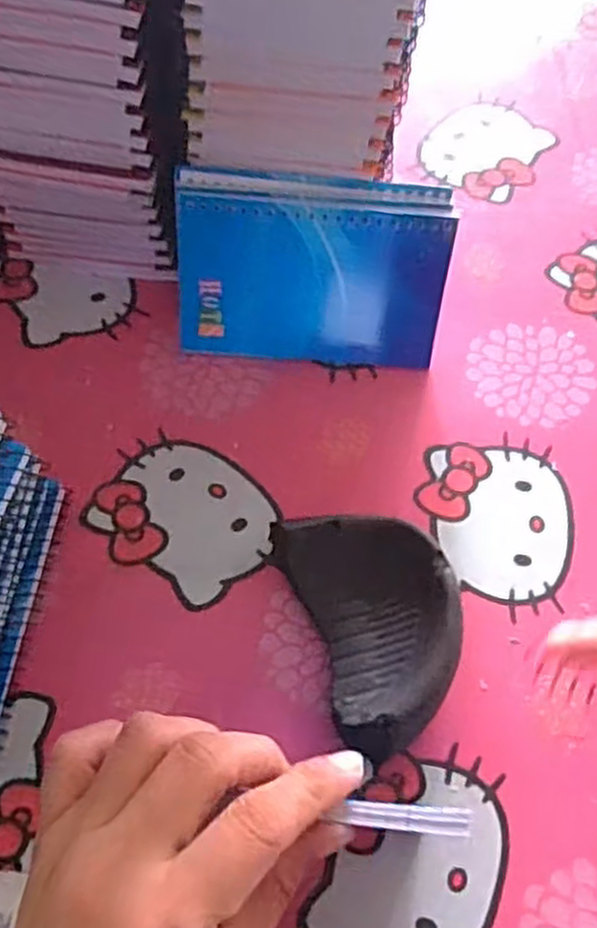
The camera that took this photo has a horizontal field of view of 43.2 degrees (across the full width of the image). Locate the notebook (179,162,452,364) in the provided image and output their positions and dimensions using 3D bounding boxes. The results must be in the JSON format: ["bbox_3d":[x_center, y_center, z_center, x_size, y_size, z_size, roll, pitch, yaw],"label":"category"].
[{"bbox_3d":[0.007,-0.094,0.377,0.129,0.090,0.010,5,35,0],"label":"notebook"}]

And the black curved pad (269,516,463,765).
[{"bbox_3d":[0.036,0.067,0.330,0.068,0.025,0.103,-18,66,-10],"label":"black curved pad"}]

